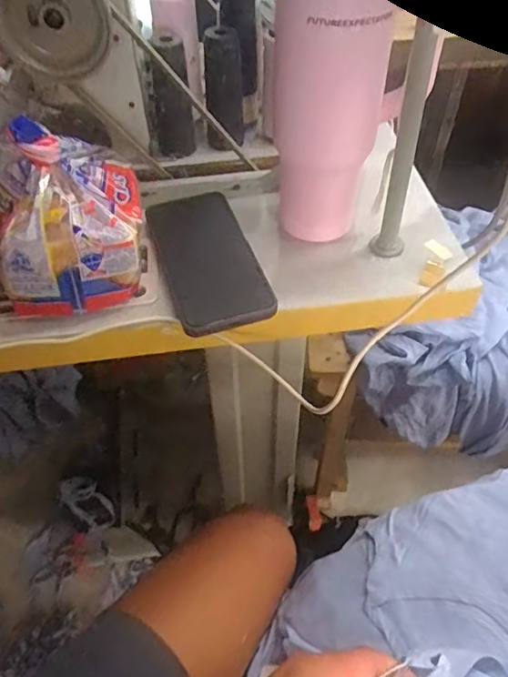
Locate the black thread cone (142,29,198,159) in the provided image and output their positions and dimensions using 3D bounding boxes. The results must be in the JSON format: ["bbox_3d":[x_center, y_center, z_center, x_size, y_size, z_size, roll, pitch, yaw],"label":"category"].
[{"bbox_3d":[-0.089,-0.253,0.563,0.046,0.116,0.046,-9,50,-7],"label":"black thread cone"}]

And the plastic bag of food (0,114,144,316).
[{"bbox_3d":[-0.150,-0.098,0.430,0.123,0.114,0.103,-17,52,-13],"label":"plastic bag of food"}]

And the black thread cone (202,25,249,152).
[{"bbox_3d":[-0.030,-0.255,0.561,0.044,0.114,0.040,-6,50,-3],"label":"black thread cone"}]

